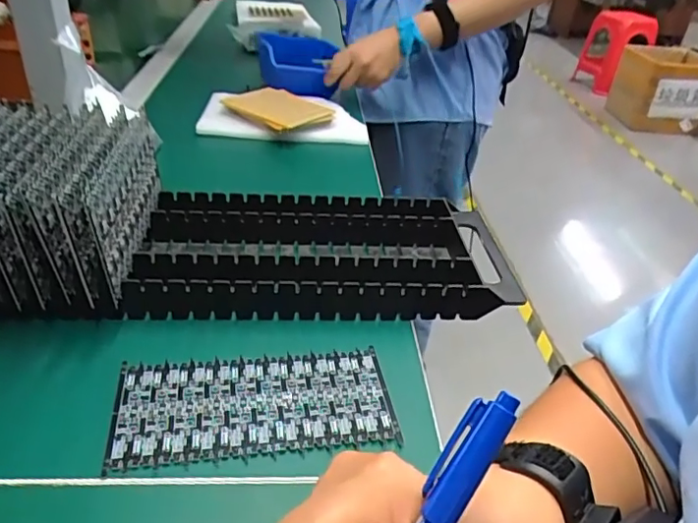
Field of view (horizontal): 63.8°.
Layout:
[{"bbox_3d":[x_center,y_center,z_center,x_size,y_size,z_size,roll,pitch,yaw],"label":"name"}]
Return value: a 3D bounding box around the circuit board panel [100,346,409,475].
[{"bbox_3d":[-0.056,0.086,0.342,0.162,0.004,0.073,-2,35,-11],"label":"circuit board panel"}]

